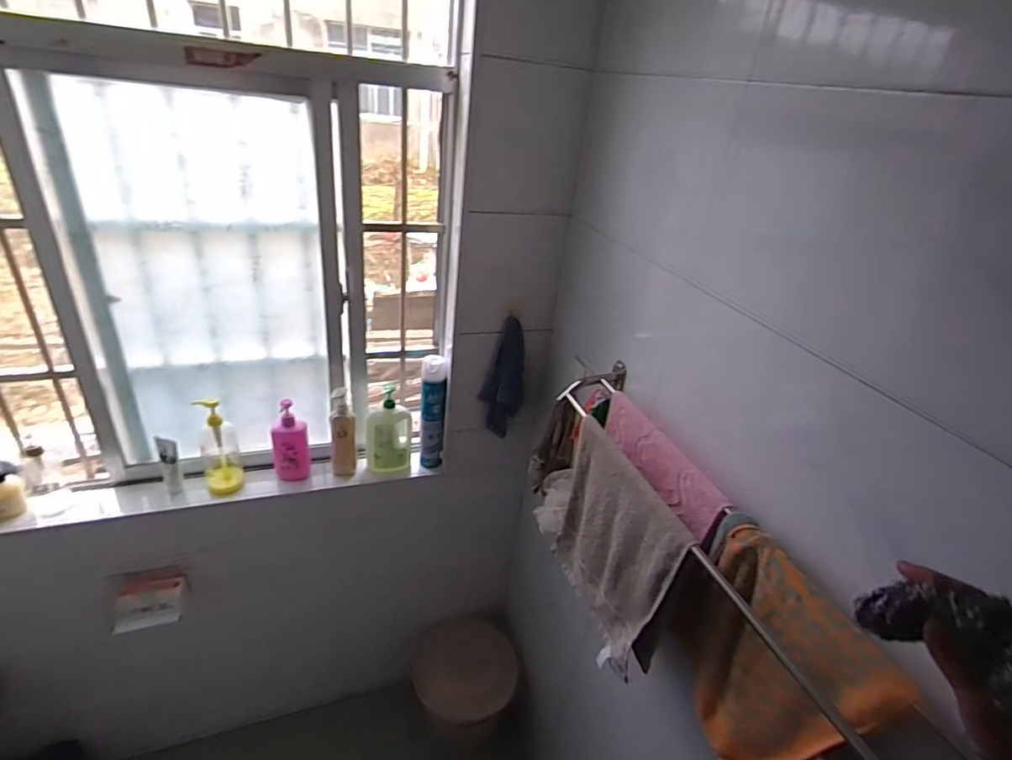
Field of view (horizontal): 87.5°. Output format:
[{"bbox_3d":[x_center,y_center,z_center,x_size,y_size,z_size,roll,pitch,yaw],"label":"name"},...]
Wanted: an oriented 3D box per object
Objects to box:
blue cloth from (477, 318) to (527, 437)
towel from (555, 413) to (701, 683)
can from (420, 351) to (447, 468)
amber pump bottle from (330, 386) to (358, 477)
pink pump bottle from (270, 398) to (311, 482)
[{"bbox_3d":[-0.006,-0.001,1.418,0.115,0.316,0.053,5,30,-3],"label":"blue cloth"},{"bbox_3d":[0.187,0.302,0.960,0.032,0.360,0.328,-4,31,-18],"label":"towel"},{"bbox_3d":[-0.208,0.093,1.491,0.066,0.340,0.078,1,30,-11],"label":"can"},{"bbox_3d":[-0.445,0.146,1.447,0.067,0.243,0.059,-2,31,-15],"label":"amber pump bottle"},{"bbox_3d":[-0.575,0.165,1.411,0.091,0.232,0.050,-6,32,-22],"label":"pink pump bottle"}]

